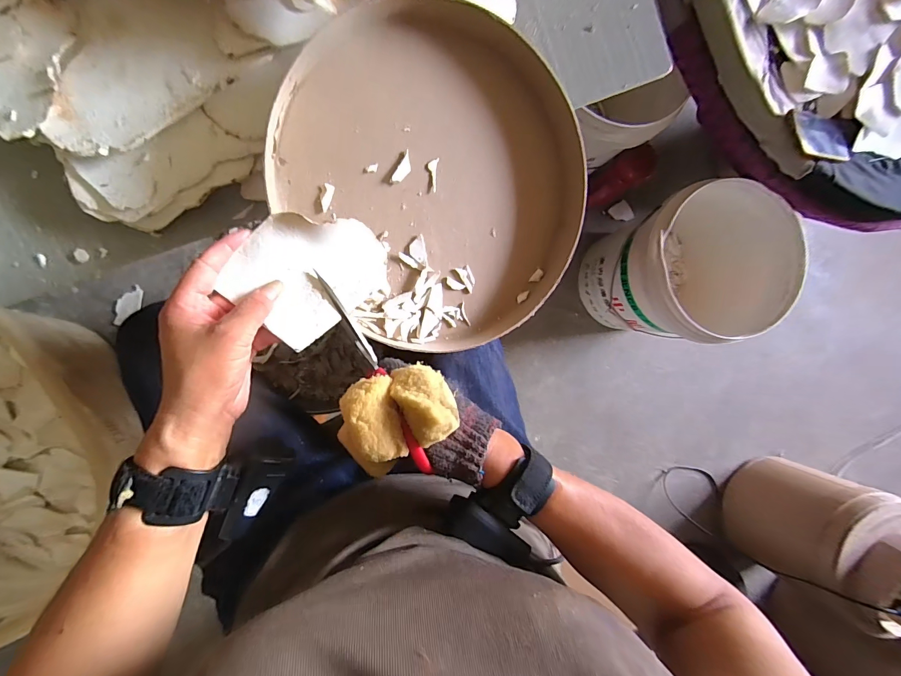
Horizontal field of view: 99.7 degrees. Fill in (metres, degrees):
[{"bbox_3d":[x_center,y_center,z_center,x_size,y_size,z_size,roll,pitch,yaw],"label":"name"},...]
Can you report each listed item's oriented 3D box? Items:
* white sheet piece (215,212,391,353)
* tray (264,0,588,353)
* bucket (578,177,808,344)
[{"bbox_3d":[-0.113,-0.054,0.310,0.098,0.026,0.108,41,87,-7],"label":"white sheet piece"},{"bbox_3d":[-0.011,-0.137,0.376,0.294,0.034,0.300,-5,109,-15],"label":"tray"},{"bbox_3d":[0.494,-0.157,0.830,0.299,0.317,0.312,0,92,-8],"label":"bucket"}]

